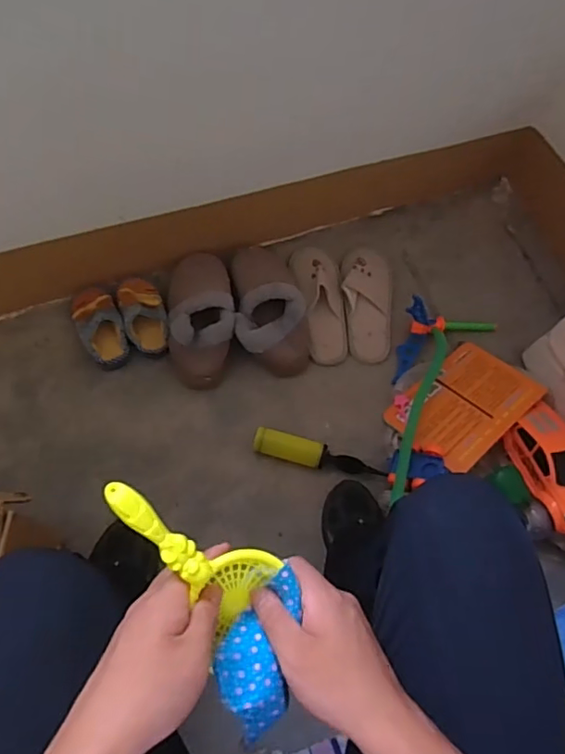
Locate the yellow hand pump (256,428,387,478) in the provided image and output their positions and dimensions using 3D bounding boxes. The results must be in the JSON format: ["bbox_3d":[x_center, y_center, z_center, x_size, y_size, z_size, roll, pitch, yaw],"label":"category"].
[{"bbox_3d":[0.065,0.141,0.942,0.237,0.039,0.045,14,64,1],"label":"yellow hand pump"}]

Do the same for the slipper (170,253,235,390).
[{"bbox_3d":[-0.154,-0.116,1.009,0.120,0.084,0.271,-4,66,-8],"label":"slipper"}]

